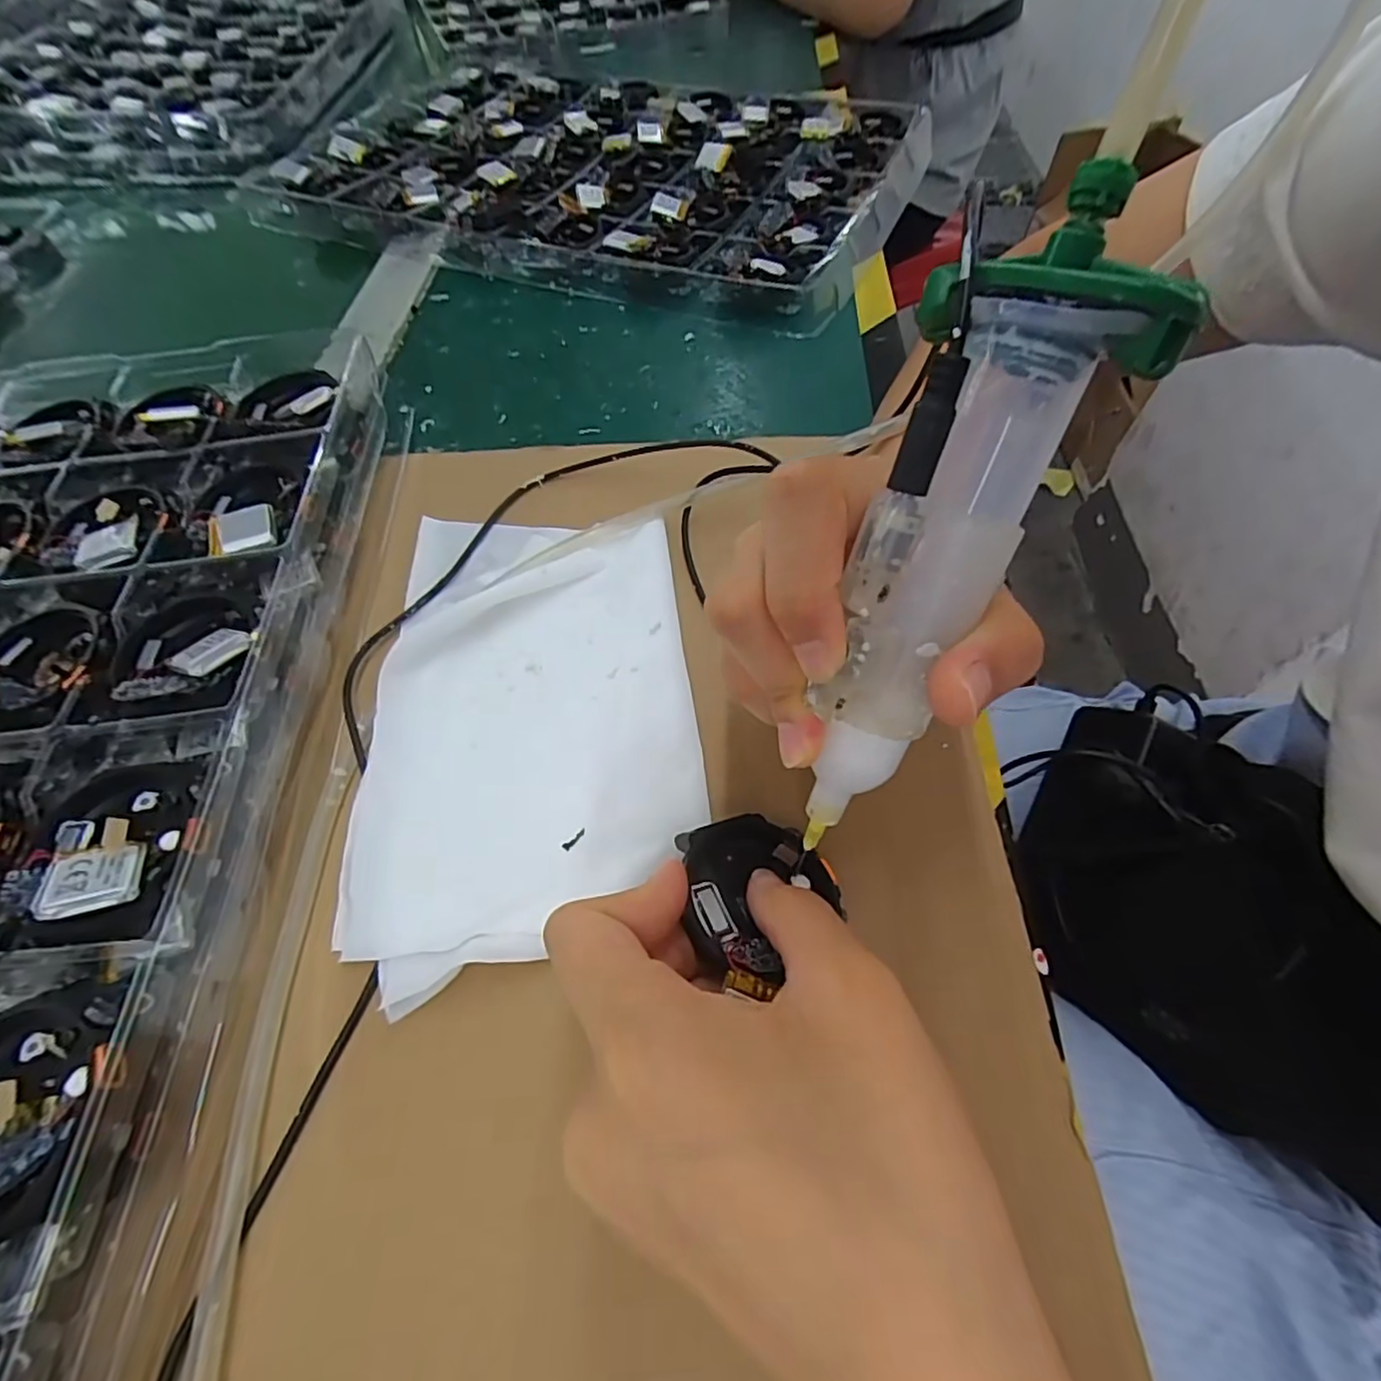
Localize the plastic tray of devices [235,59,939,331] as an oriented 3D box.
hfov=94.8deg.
[{"bbox_3d":[-0.059,-0.404,0.481,0.424,0.026,0.308,20,60,13],"label":"plastic tray of devices"}]

